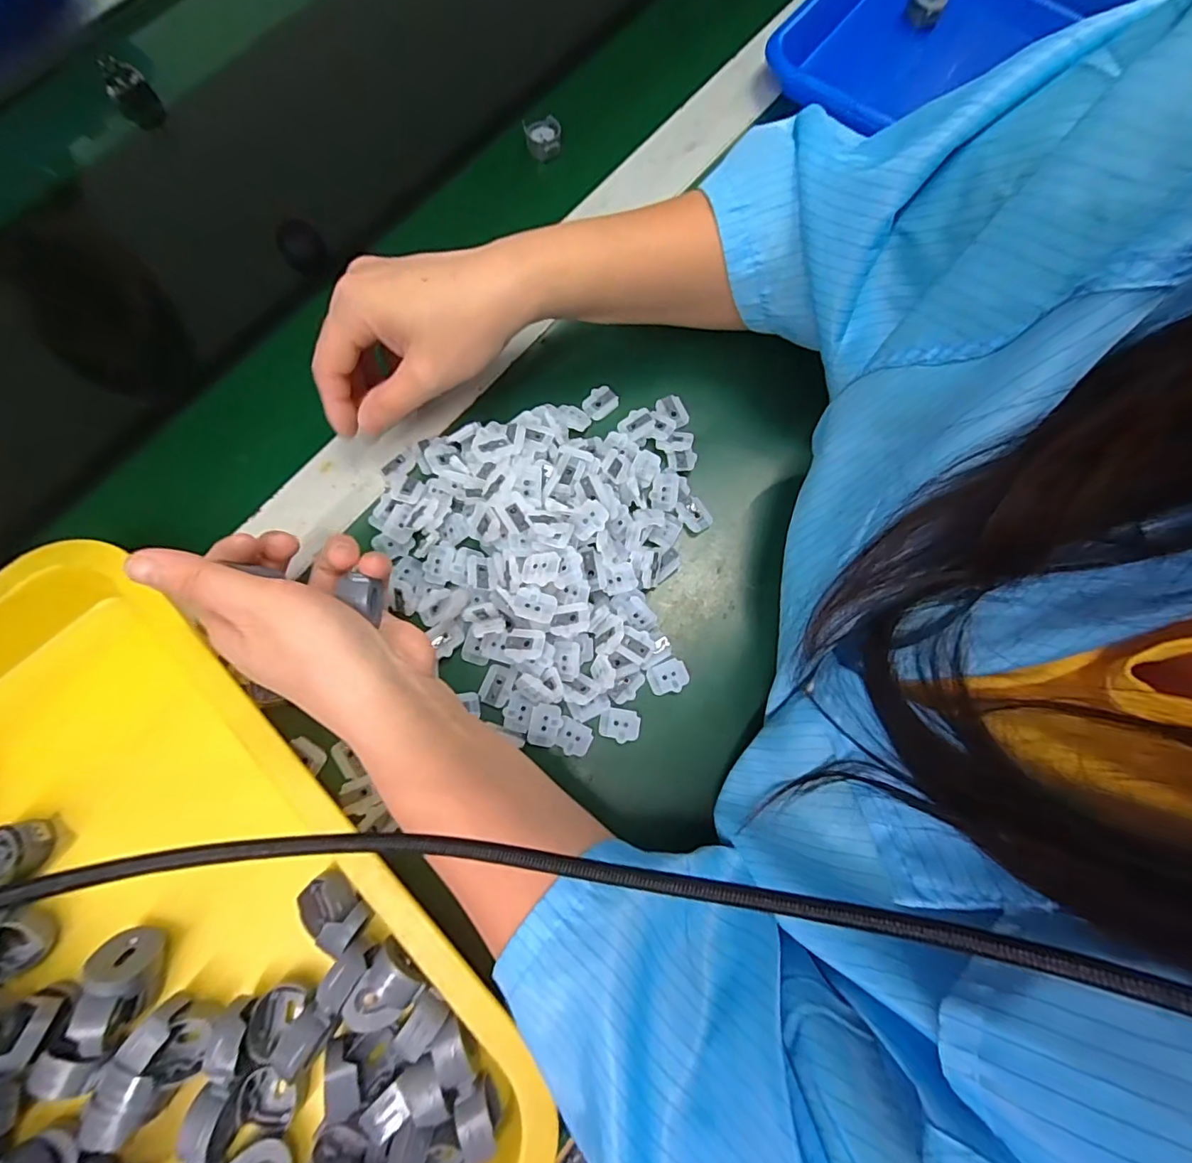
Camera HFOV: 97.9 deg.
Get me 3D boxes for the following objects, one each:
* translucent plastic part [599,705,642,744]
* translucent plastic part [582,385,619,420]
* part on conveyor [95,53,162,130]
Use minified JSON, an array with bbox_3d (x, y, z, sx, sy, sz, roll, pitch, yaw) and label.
[{"bbox_3d":[0.013,0.077,0.280,0.022,0.004,0.017,6,69,10],"label":"translucent plastic part"},{"bbox_3d":[0.003,-0.113,0.326,0.020,0.004,0.017,-43,80,-9],"label":"translucent plastic part"},{"bbox_3d":[-0.363,-0.382,0.407,0.030,0.035,0.024,-37,79,-8],"label":"part on conveyor"}]

